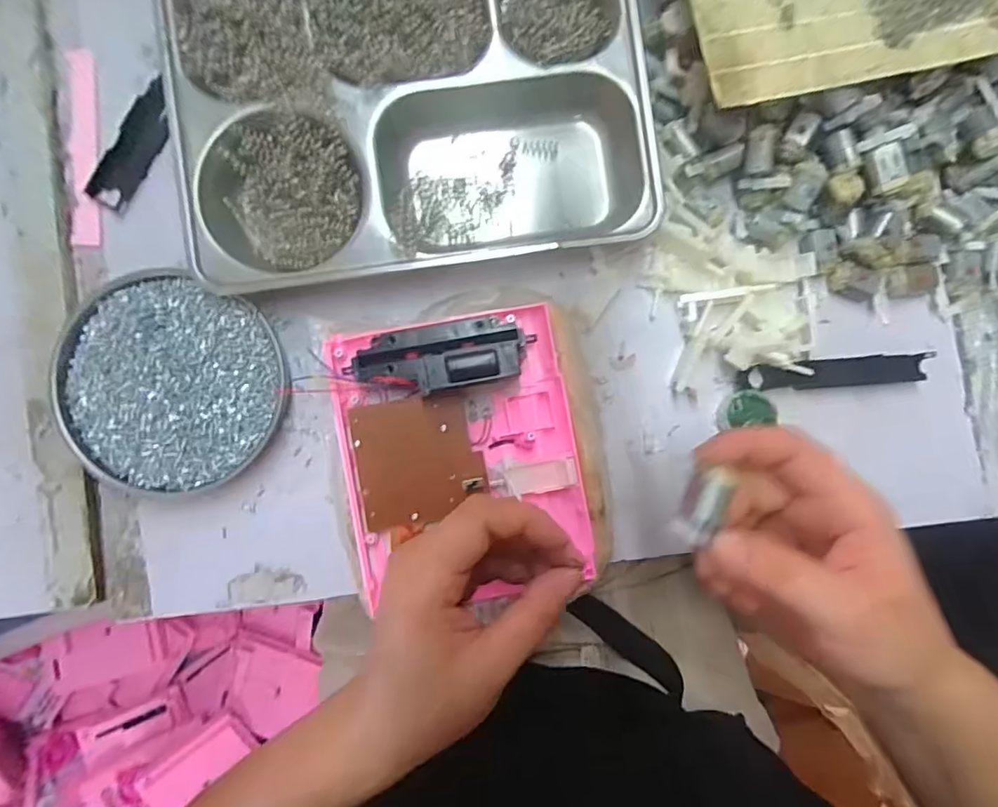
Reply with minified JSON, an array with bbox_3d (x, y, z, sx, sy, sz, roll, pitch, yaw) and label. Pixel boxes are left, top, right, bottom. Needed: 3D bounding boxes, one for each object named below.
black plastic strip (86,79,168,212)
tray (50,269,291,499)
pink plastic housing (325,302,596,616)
[{"bbox_3d":[-0.232,-0.165,0.349,0.025,0.004,0.084,29,89,-13],"label":"black plastic strip"},{"bbox_3d":[-0.199,-0.009,0.336,0.129,0.028,0.128,0,90,-1],"label":"tray"},{"bbox_3d":[-0.021,0.031,0.309,0.139,0.036,0.155,-10,90,-1],"label":"pink plastic housing"}]

